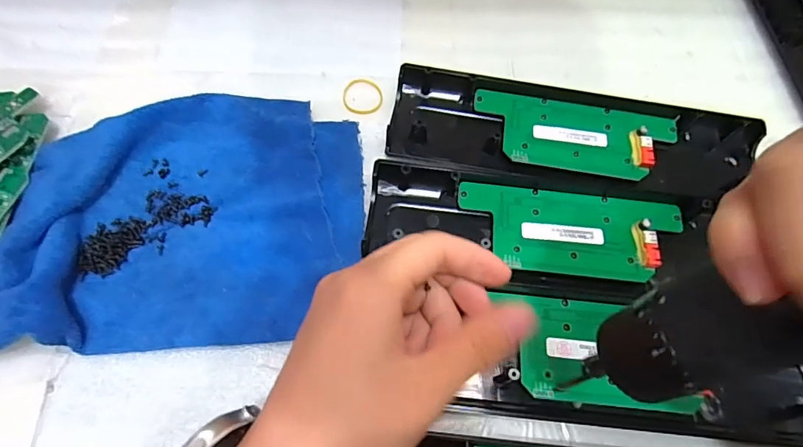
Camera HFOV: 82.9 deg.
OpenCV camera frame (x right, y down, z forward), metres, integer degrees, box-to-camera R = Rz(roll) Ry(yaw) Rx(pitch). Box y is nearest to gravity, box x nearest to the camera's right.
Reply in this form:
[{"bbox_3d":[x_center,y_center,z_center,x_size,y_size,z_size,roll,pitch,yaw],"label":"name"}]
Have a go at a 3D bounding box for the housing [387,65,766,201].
[{"bbox_3d":[0.112,-0.060,0.304,0.234,0.017,0.070,10,65,2],"label":"housing"}]

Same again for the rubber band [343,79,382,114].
[{"bbox_3d":[-0.027,-0.091,0.322,0.027,0.004,0.032,-2,65,-3],"label":"rubber band"}]

